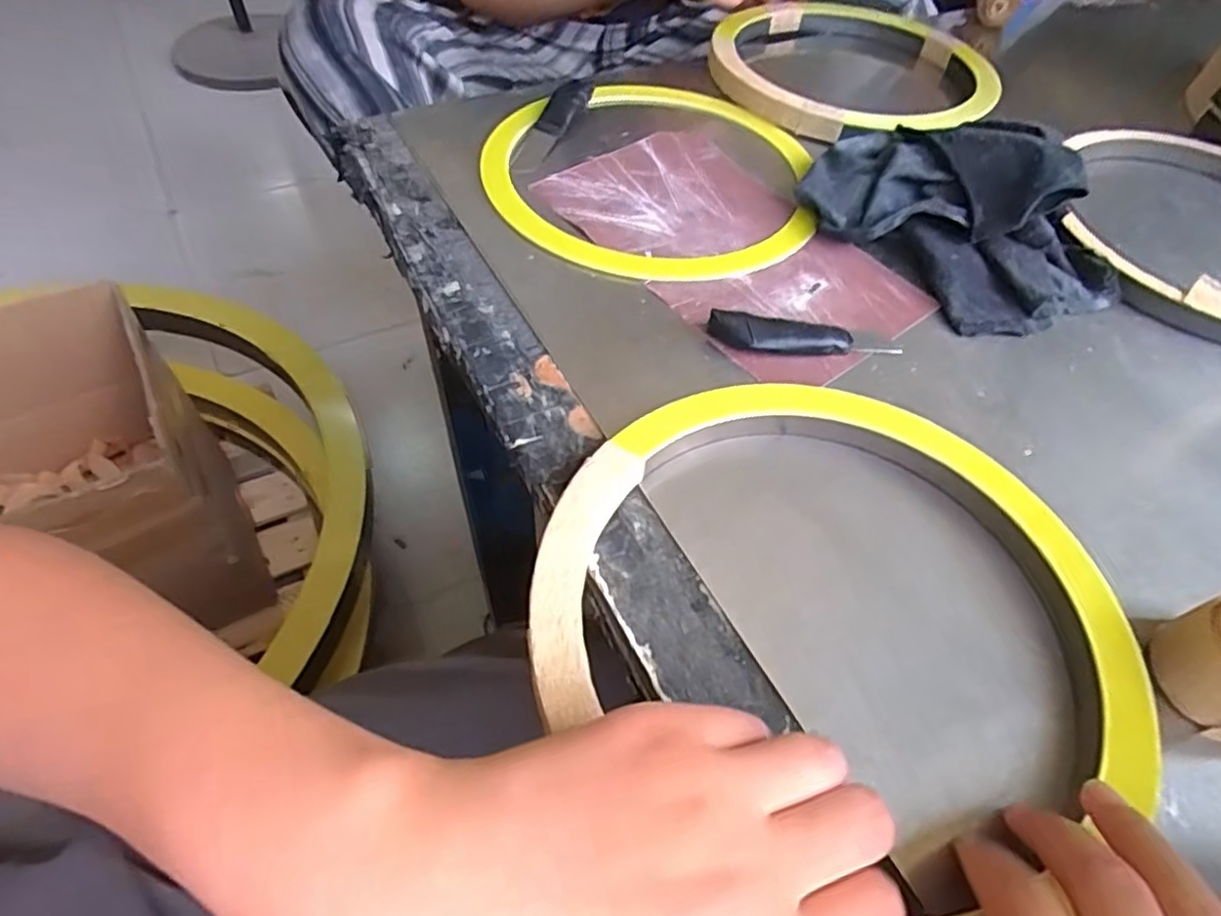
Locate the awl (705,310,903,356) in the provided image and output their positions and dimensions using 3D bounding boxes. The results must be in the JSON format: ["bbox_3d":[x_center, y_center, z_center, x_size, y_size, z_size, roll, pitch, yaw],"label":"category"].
[{"bbox_3d":[0.103,-0.064,0.359,0.101,0.016,0.020,1,54,-4],"label":"awl"}]

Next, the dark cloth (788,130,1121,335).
[{"bbox_3d":[0.208,-0.153,0.410,0.138,0.057,0.168,-19,58,-18],"label":"dark cloth"}]

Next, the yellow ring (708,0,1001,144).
[{"bbox_3d":[0.201,-0.324,0.552,0.216,0.033,0.245,27,57,14],"label":"yellow ring"}]

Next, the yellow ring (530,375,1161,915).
[{"bbox_3d":[0.090,0.054,0.265,0.220,0.017,0.209,2,54,-3],"label":"yellow ring"}]

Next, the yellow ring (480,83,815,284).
[{"bbox_3d":[0.025,-0.194,0.451,0.213,0.008,0.225,2,54,-3],"label":"yellow ring"}]

